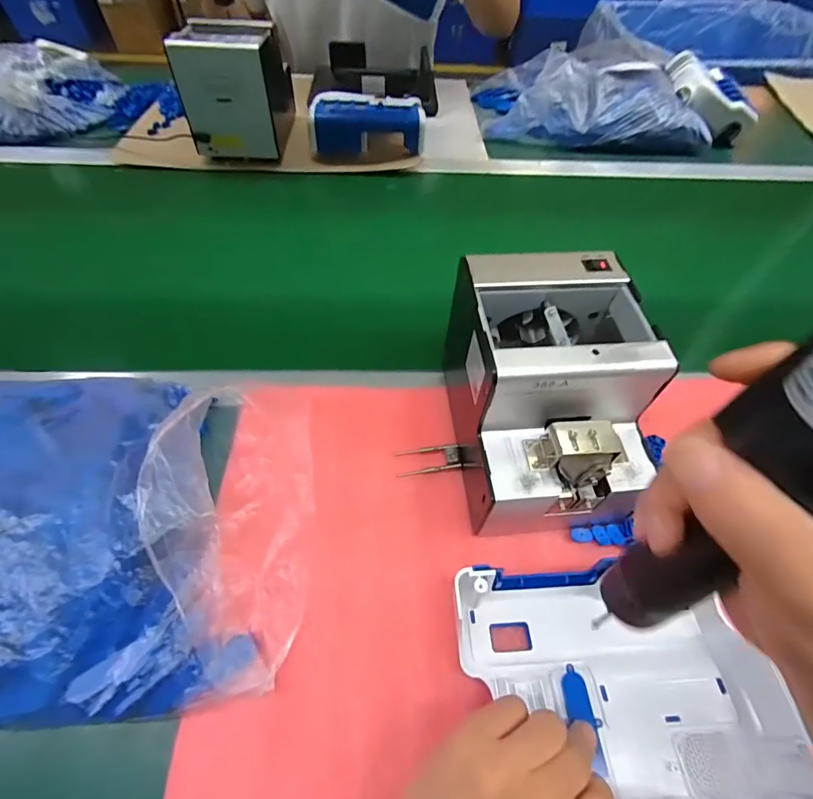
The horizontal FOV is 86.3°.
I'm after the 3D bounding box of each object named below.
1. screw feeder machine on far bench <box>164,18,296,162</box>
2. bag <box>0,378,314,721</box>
[{"bbox_3d":[-0.252,-0.481,0.658,0.120,0.138,0.176,3,56,-1],"label":"screw feeder machine on far bench"},{"bbox_3d":[-0.256,0.086,0.317,0.357,0.060,0.252,-3,56,-5],"label":"bag"}]

